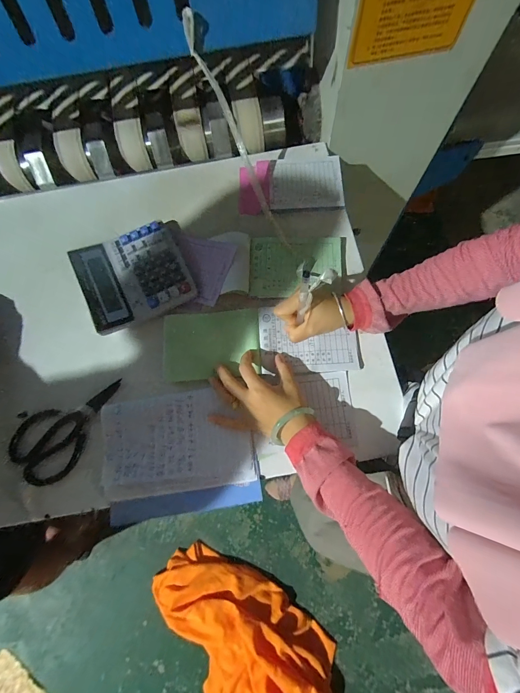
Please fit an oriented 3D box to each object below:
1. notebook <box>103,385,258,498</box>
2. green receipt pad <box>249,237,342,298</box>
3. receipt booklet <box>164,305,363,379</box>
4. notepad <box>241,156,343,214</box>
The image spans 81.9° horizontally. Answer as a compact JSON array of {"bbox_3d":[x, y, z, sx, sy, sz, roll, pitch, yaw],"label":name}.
[{"bbox_3d":[-0.118,0.132,0.424,0.206,0.009,0.131,-7,77,-1],"label":"notebook"},{"bbox_3d":[0.057,-0.129,0.481,0.145,0.014,0.102,0,77,1],"label":"green receipt pad"},{"bbox_3d":[0.002,-0.002,0.454,0.289,0.013,0.111,4,77,3],"label":"receipt booklet"},{"bbox_3d":[0.053,-0.286,0.527,0.177,0.014,0.109,-2,77,0],"label":"notepad"}]

